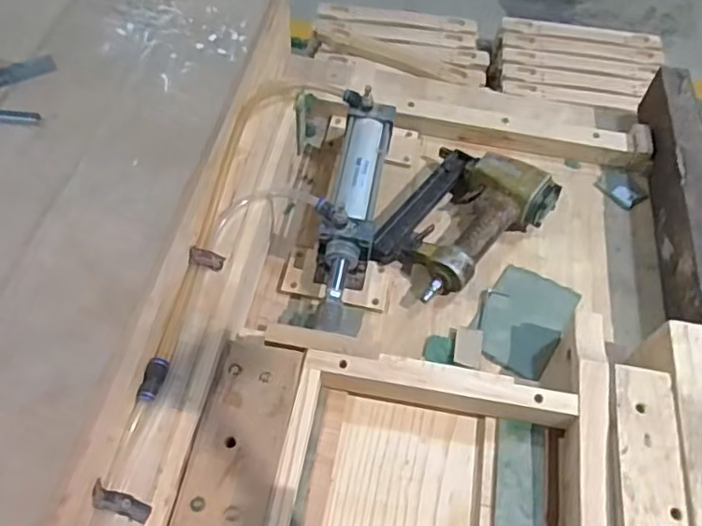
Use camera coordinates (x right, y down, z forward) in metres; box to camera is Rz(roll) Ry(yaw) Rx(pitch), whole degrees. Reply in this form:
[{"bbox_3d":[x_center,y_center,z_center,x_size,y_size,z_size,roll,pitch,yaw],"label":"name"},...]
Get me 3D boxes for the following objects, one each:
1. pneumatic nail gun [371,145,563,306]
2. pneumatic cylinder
[{"bbox_3d":[0.128,-0.060,0.739,0.155,0.055,0.222,41,64,20],"label":"pneumatic nail gun"},{"bbox_3d":[0.000,-0.065,0.713,0.066,0.079,0.313,10,57,2],"label":"pneumatic cylinder"}]

